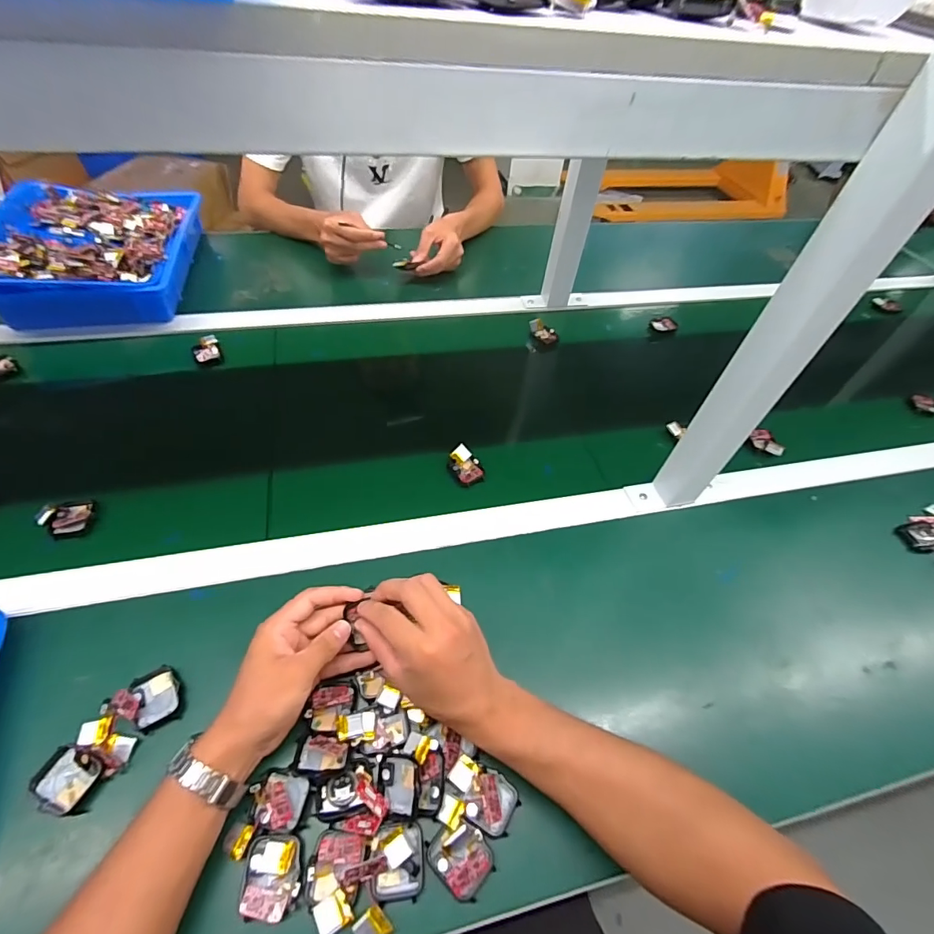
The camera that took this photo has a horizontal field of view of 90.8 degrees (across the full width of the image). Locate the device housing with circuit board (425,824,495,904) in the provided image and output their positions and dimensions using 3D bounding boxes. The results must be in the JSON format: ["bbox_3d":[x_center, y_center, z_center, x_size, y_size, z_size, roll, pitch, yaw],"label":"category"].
[{"bbox_3d":[-0.003,0.288,0.340,0.046,0.011,0.037,38,57,22],"label":"device housing with circuit board"}]

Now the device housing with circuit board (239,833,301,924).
[{"bbox_3d":[-0.139,0.291,0.327,0.039,0.005,0.046,-2,51,-8],"label":"device housing with circuit board"}]

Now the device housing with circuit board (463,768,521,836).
[{"bbox_3d":[0.020,0.264,0.362,0.037,0.007,0.038,27,54,15],"label":"device housing with circuit board"}]

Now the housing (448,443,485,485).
[{"bbox_3d":[-0.001,-0.003,0.579,0.035,0.018,0.051,-24,58,-23],"label":"housing"}]

